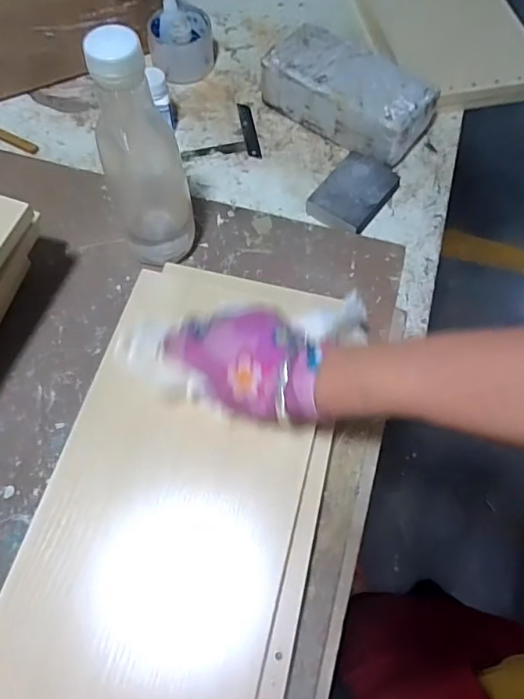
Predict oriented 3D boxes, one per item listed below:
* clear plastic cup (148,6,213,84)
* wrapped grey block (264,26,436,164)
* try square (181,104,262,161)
[{"bbox_3d":[-0.107,-0.409,0.668,0.083,0.056,0.078,1,65,-2],"label":"clear plastic cup"},{"bbox_3d":[0.106,-0.317,0.624,0.204,0.071,0.102,36,68,13],"label":"wrapped grey block"},{"bbox_3d":[-0.055,-0.287,0.653,0.100,0.004,0.097,-4,65,-5],"label":"try square"}]

